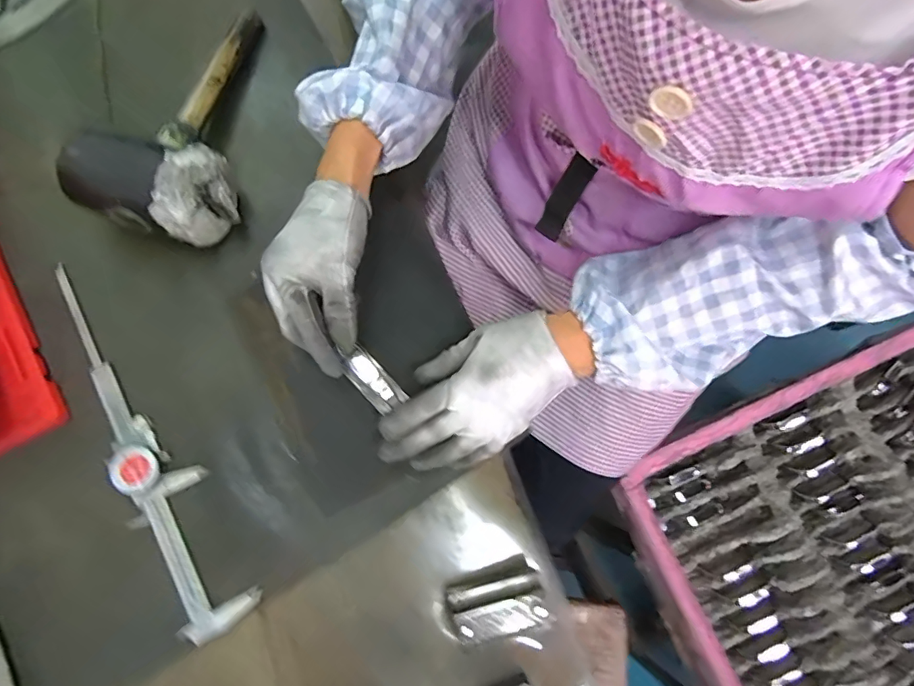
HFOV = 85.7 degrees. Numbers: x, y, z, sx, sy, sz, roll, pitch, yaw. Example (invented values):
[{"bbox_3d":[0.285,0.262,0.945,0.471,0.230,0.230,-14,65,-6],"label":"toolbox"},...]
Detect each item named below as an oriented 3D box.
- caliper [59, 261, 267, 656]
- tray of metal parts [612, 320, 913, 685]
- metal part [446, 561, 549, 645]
[{"bbox_3d":[-0.256,0.080,0.399,0.057,0.019,0.320,-29,81,-7],"label":"caliper"},{"bbox_3d":[0.562,0.309,0.646,0.547,0.055,0.548,-23,80,-4],"label":"tray of metal parts"},{"bbox_3d":[0.029,0.192,0.371,0.066,0.058,0.036,-16,80,-5],"label":"metal part"}]

